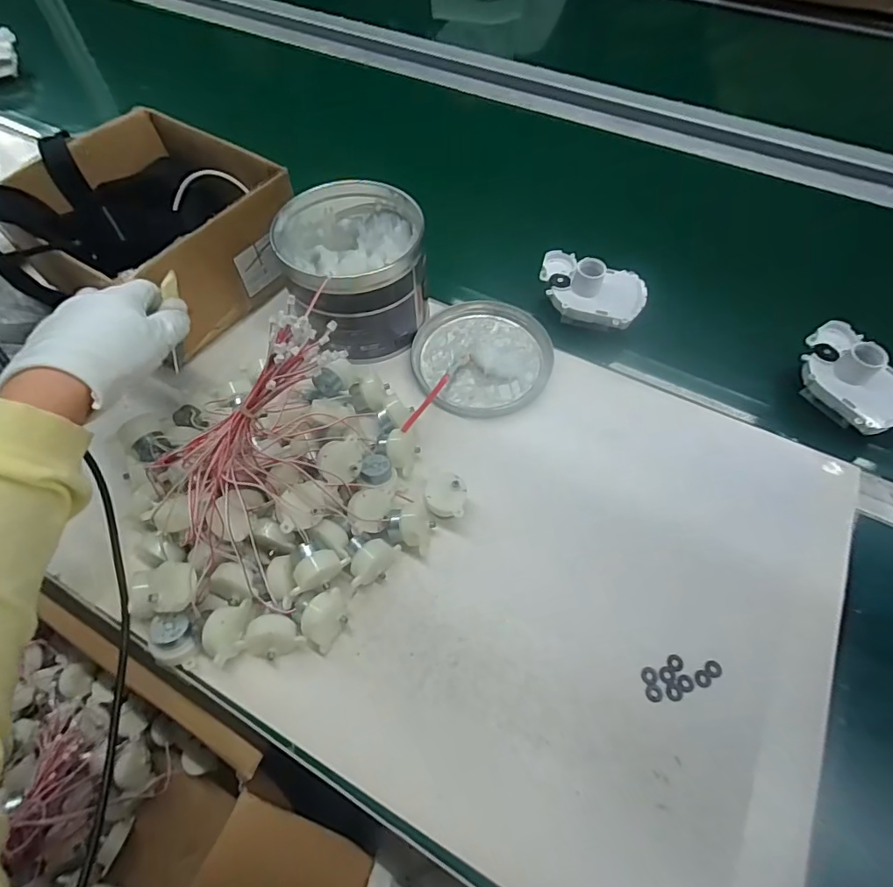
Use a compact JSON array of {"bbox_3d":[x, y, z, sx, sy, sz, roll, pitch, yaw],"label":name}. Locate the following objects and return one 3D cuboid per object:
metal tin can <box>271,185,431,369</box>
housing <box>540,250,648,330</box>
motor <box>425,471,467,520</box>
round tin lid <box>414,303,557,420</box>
[{"bbox_3d":[-0.085,-0.162,0.465,0.120,0.102,0.131,0,58,0],"label":"metal tin can"},{"bbox_3d":[0.143,-0.151,0.498,0.101,0.052,0.068,18,60,11],"label":"housing"},{"bbox_3d":[0.000,0.044,0.388,0.031,0.030,0.034,12,59,7],"label":"motor"},{"bbox_3d":[0.036,-0.085,0.483,0.129,0.022,0.130,0,58,0],"label":"round tin lid"}]

